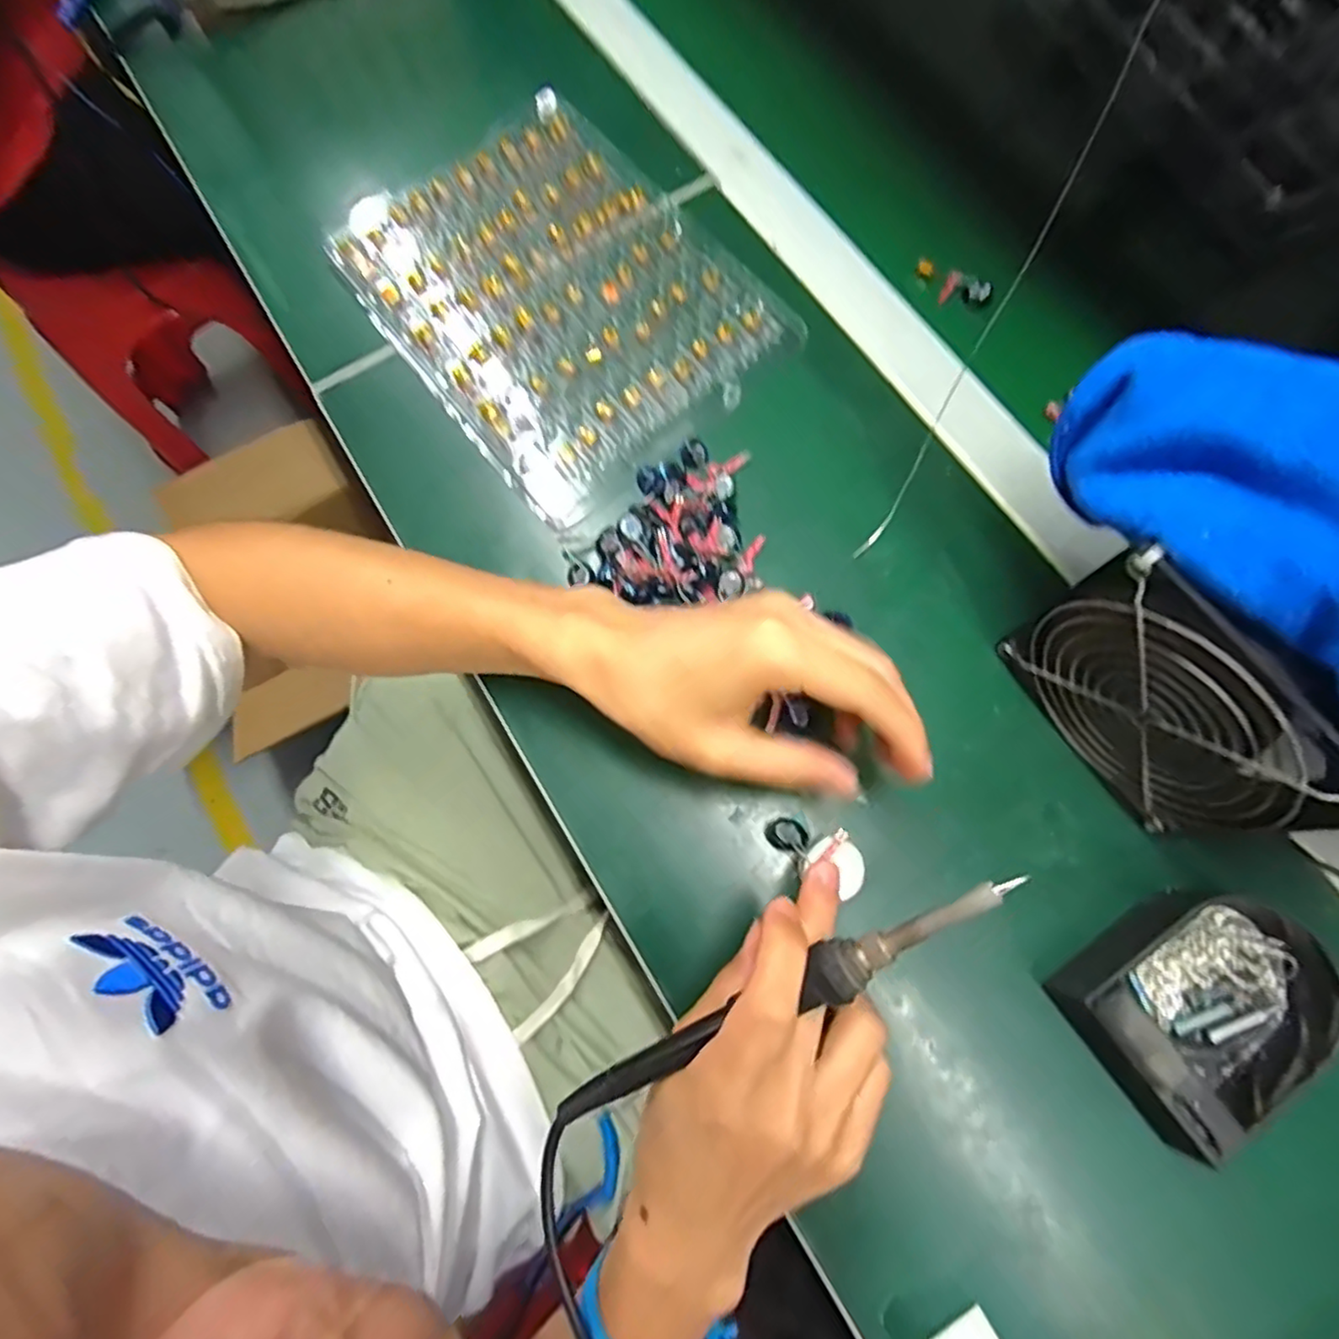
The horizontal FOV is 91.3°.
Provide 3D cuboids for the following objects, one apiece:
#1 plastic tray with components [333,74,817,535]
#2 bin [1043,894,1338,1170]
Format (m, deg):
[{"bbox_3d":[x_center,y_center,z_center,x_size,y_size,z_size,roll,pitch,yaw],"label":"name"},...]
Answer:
[{"bbox_3d":[-0.070,-0.232,0.405,0.191,0.013,0.251,-38,77,-8],"label":"plastic tray with components"},{"bbox_3d":[0.238,0.145,0.282,0.121,0.036,0.091,-30,76,-6],"label":"bin"}]

